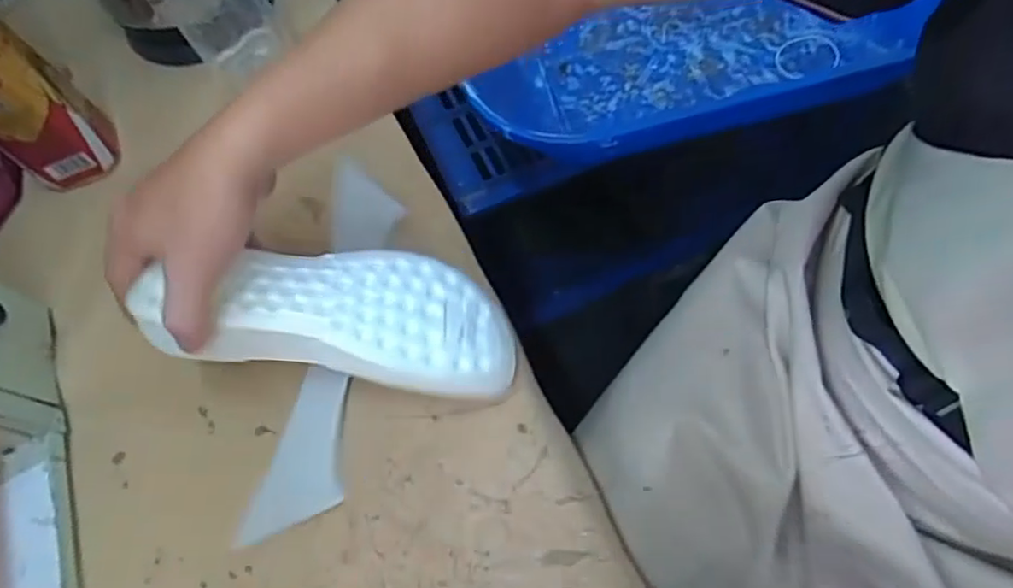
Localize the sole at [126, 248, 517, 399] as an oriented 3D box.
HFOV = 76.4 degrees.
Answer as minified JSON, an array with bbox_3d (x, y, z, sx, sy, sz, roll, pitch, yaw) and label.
[{"bbox_3d":[-0.107,0.011,0.419,0.230,0.028,0.093,9,64,-11],"label":"sole"}]

